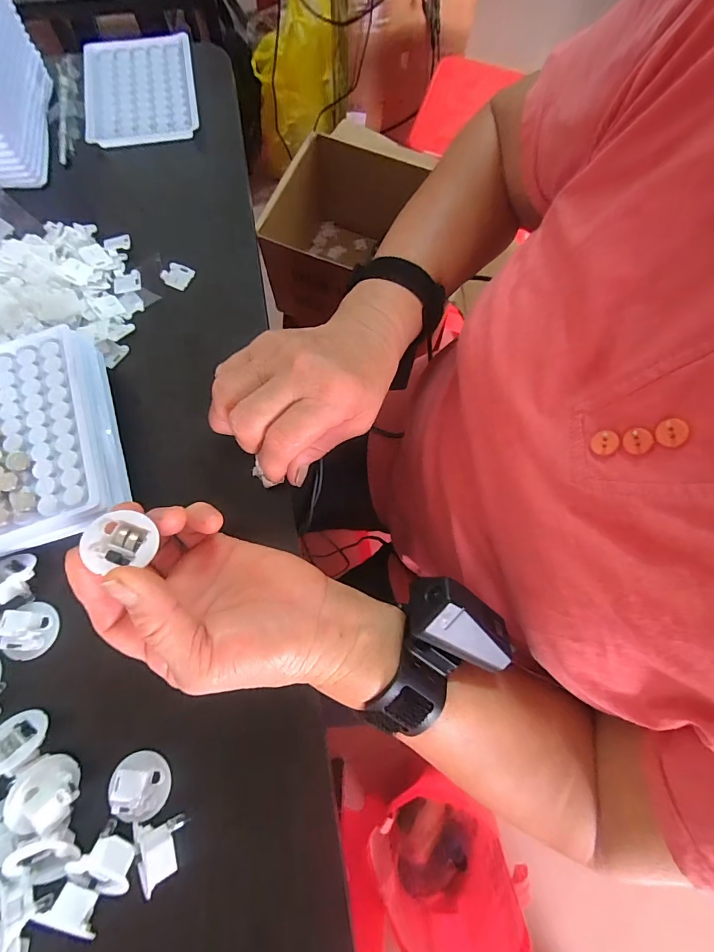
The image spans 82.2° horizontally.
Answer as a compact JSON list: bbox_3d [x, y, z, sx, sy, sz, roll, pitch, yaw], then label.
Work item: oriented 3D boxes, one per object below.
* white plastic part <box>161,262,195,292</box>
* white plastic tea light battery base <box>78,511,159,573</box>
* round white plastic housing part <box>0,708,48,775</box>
[{"bbox_3d":[-0.144,-0.161,0.329,0.021,0.008,0.020,30,75,6],"label":"white plastic part"},{"bbox_3d":[-0.118,0.032,0.204,0.029,0.013,0.027,-10,70,-27],"label":"white plastic tea light battery base"},{"bbox_3d":[-0.191,0.155,0.232,0.028,0.021,0.033,1,29,6],"label":"round white plastic housing part"}]

